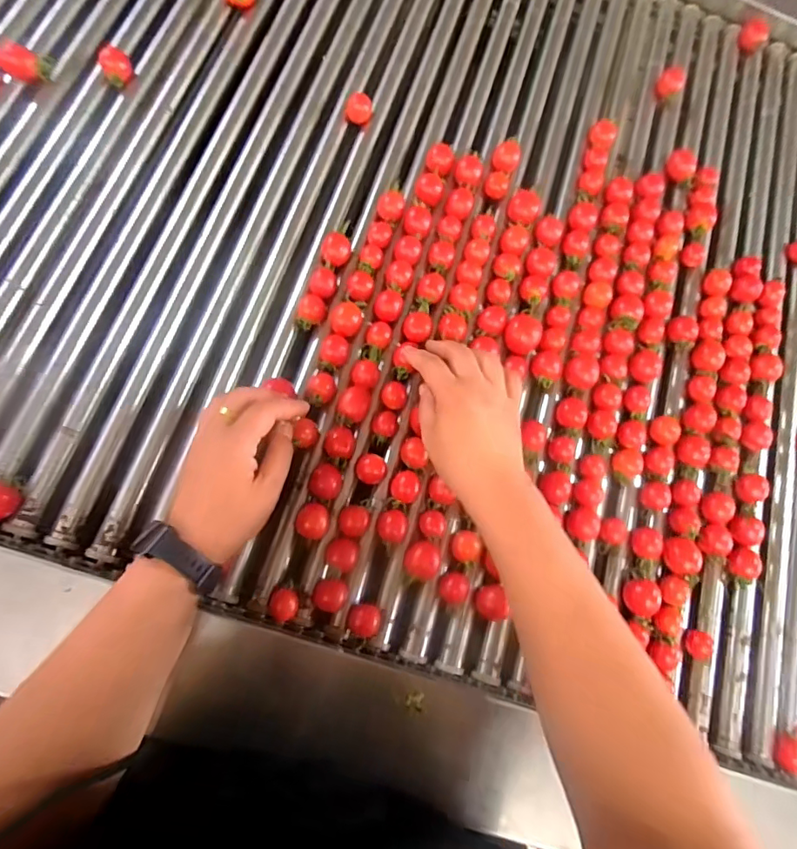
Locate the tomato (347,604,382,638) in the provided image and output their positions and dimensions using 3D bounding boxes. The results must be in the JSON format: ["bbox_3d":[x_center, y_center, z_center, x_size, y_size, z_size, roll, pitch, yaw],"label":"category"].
[{"bbox_3d":[-0.027,0.156,0.417,0.026,0.021,0.024,0,74,0],"label":"tomato"}]

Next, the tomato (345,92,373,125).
[{"bbox_3d":[-0.040,-0.321,0.531,0.026,0.022,0.021,-7,74,-2],"label":"tomato"}]

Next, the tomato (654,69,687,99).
[{"bbox_3d":[0.316,-0.395,0.612,0.029,0.025,0.035,31,77,8],"label":"tomato"}]

